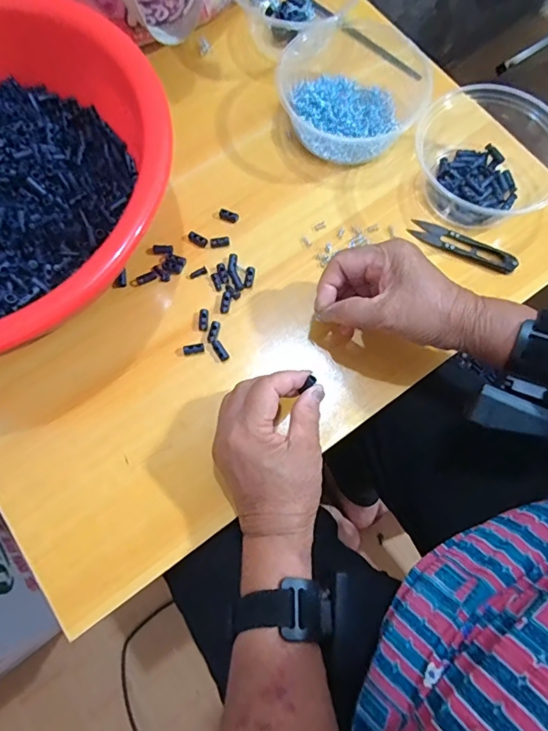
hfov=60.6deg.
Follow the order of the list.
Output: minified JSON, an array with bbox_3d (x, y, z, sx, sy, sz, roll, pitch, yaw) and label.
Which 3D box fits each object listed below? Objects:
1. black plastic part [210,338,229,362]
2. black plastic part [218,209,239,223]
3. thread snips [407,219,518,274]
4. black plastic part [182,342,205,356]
[{"bbox_3d":[-0.048,-0.014,0.415,0.009,0.004,0.022,-32,76,-10],"label":"black plastic part"},{"bbox_3d":[-0.044,-0.145,0.456,0.019,0.005,0.010,15,73,4],"label":"black plastic part"},{"bbox_3d":[0.178,-0.114,0.443,0.101,0.010,0.020,28,75,8],"label":"thread snips"},{"bbox_3d":[-0.071,-0.014,0.418,0.019,0.005,0.009,-16,74,-5],"label":"black plastic part"}]

